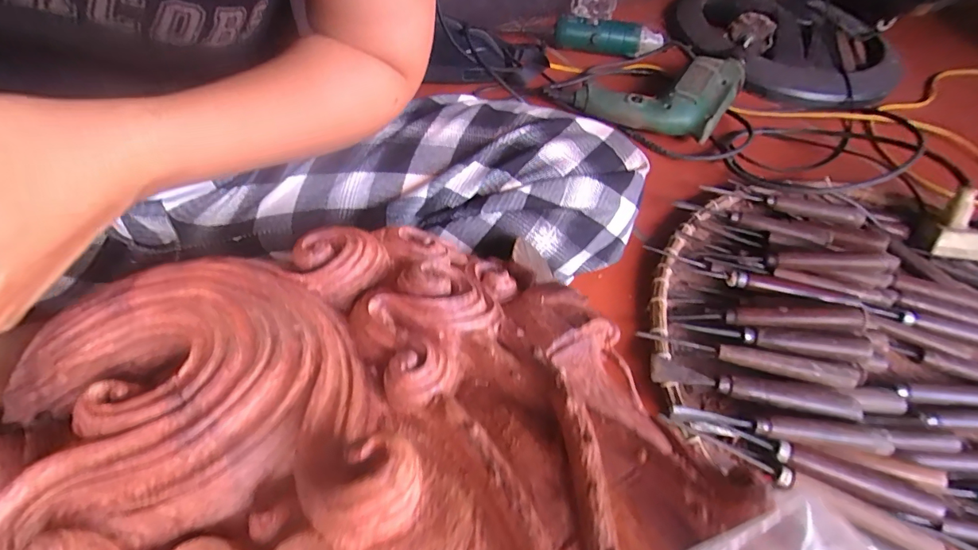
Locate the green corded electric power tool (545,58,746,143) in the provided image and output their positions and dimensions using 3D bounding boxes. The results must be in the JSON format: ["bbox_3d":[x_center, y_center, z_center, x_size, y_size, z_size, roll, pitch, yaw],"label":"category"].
[{"bbox_3d":[0.222,-0.269,0.641,0.218,0.055,0.163,29,56,16],"label":"green corded electric power tool"}]

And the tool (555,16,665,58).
[{"bbox_3d":[0.192,-0.384,0.734,0.170,0.040,0.036,13,53,5],"label":"tool"}]

